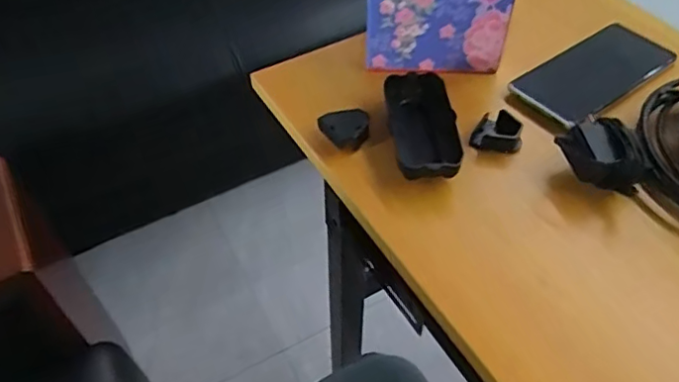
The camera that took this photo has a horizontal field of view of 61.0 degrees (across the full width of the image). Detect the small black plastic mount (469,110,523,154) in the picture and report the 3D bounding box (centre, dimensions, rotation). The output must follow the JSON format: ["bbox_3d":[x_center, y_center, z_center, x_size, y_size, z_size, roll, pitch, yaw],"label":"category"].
[{"bbox_3d":[0.133,-0.049,0.480,0.039,0.018,0.036,18,53,15],"label":"small black plastic mount"}]

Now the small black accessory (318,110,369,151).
[{"bbox_3d":[0.004,-0.051,0.479,0.041,0.017,0.038,-1,50,1],"label":"small black accessory"}]

